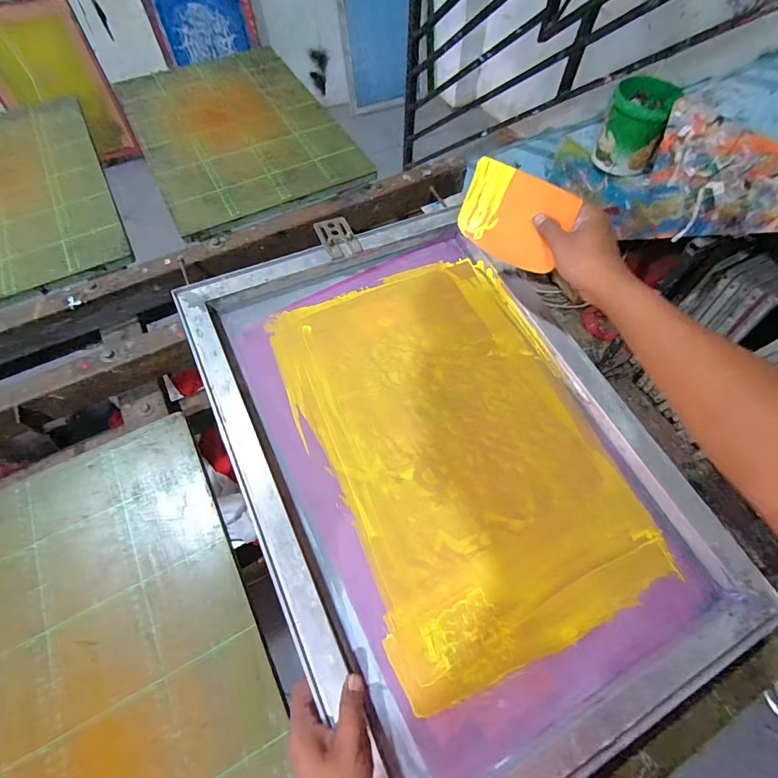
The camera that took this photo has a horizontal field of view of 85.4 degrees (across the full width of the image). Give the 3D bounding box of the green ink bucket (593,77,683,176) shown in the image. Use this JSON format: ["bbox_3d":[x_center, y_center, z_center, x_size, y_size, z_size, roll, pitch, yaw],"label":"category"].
[{"bbox_3d":[0.620,-0.665,1.061,0.149,0.181,0.141,27,63,15],"label":"green ink bucket"}]

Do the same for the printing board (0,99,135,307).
[{"bbox_3d":[-0.725,-0.350,0.773,0.373,0.027,0.536,-24,64,-13],"label":"printing board"}]

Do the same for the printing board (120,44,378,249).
[{"bbox_3d":[-0.331,-0.565,0.911,0.388,0.022,0.577,-27,65,-14],"label":"printing board"}]

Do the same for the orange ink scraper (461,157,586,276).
[{"bbox_3d":[0.146,-0.203,0.503,0.008,0.095,0.140,-22,52,-39],"label":"orange ink scraper"}]

